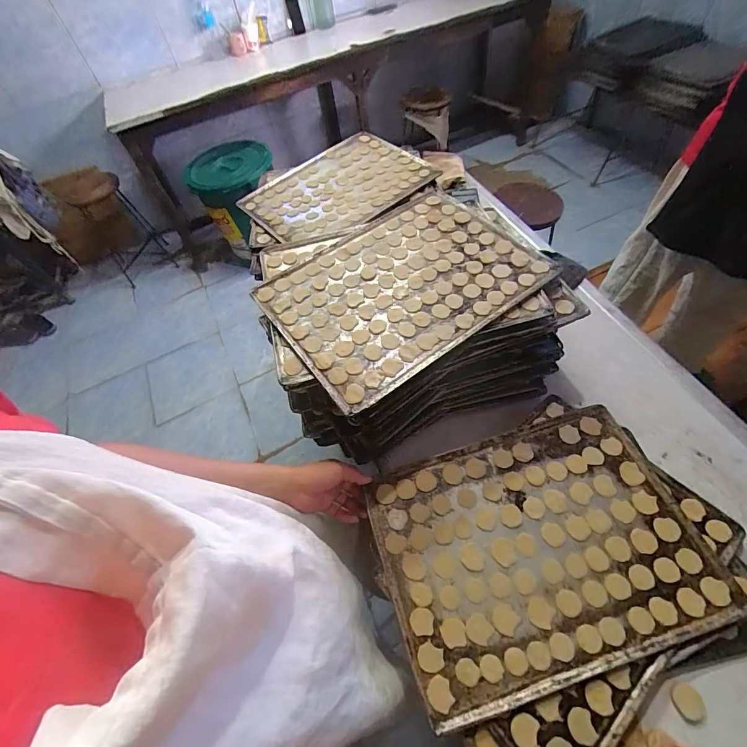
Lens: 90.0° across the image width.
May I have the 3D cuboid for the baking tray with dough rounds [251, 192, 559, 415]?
[{"bbox_3d":[0.050,-0.162,0.654,0.446,0.018,0.330,-32,58,-16],"label":"baking tray with dough rounds"}]

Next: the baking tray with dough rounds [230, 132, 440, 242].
[{"bbox_3d":[-0.099,-0.487,0.980,0.424,0.027,0.345,-37,60,-19],"label":"baking tray with dough rounds"}]

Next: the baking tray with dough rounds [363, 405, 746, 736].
[{"bbox_3d":[0.243,0.252,0.560,0.446,0.017,0.320,-15,55,-6],"label":"baking tray with dough rounds"}]

